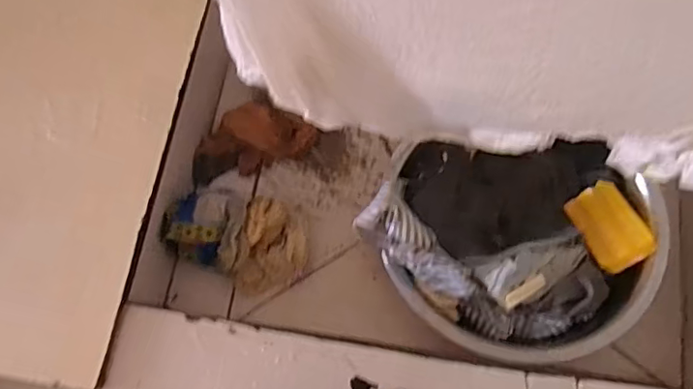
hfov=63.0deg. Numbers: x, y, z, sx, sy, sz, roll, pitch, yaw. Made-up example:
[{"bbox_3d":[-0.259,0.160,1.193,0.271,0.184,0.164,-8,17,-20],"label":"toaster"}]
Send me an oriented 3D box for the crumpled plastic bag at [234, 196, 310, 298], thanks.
[{"bbox_3d":[-0.097,0.072,0.757,0.083,0.071,0.123,11,72,4],"label":"crumpled plastic bag"}]

